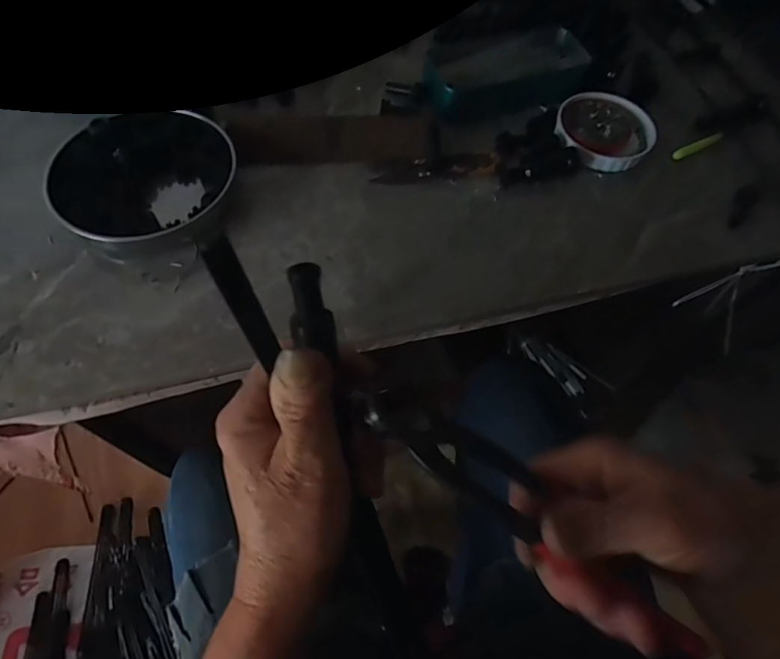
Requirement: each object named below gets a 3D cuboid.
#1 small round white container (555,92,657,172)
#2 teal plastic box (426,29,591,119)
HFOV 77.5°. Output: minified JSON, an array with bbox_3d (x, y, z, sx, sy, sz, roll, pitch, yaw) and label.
[{"bbox_3d":[0.198,-0.184,0.443,0.088,0.013,0.091,1,61,-2],"label":"small round white container"},{"bbox_3d":[0.108,-0.248,0.466,0.158,0.026,0.080,-17,64,-12],"label":"teal plastic box"}]

